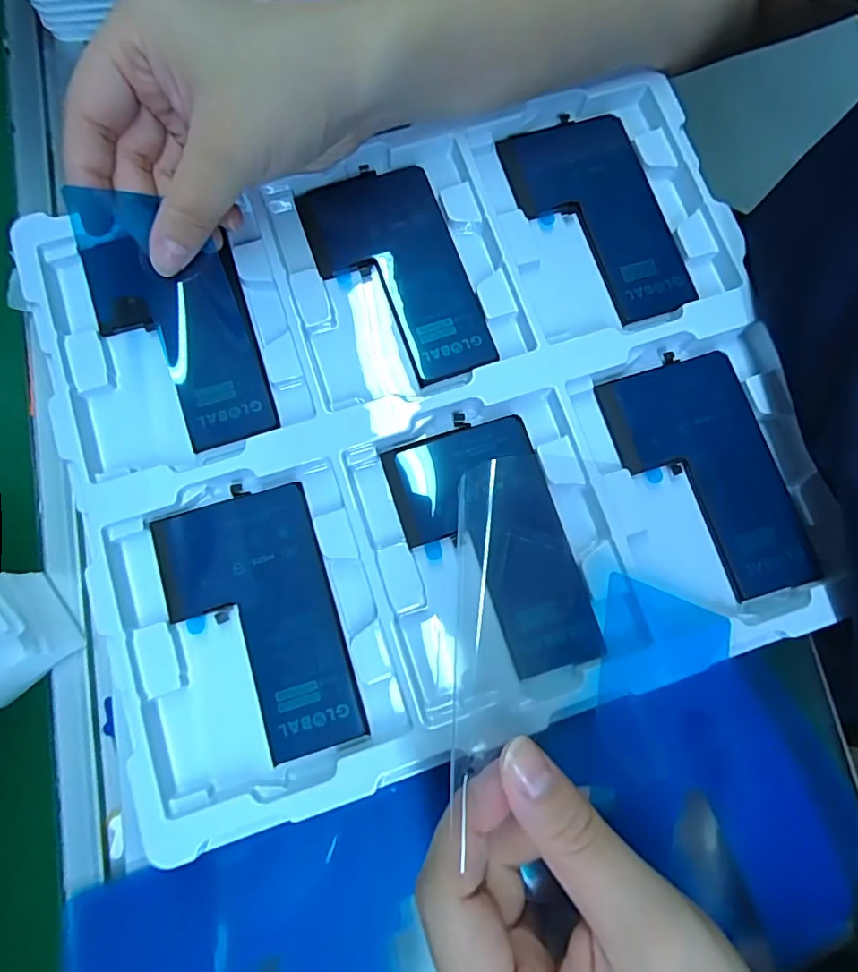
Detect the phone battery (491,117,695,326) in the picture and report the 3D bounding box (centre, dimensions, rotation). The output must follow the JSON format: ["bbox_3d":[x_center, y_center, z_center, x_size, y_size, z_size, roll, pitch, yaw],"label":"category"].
[{"bbox_3d":[0.082,-0.132,0.261,0.062,0.006,0.111,-22,78,-7],"label":"phone battery"}]

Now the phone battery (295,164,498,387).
[{"bbox_3d":[-0.015,-0.100,0.255,0.063,0.007,0.113,-22,78,-7],"label":"phone battery"}]

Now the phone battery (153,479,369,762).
[{"bbox_3d":[-0.072,0.056,0.221,0.064,0.006,0.109,-17,77,-6],"label":"phone battery"}]

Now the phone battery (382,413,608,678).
[{"bbox_3d":[0.027,0.026,0.231,0.064,0.007,0.109,-17,77,-6],"label":"phone battery"}]

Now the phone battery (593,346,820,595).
[{"bbox_3d":[0.123,-0.004,0.239,0.062,0.009,0.109,-17,77,-6],"label":"phone battery"}]

